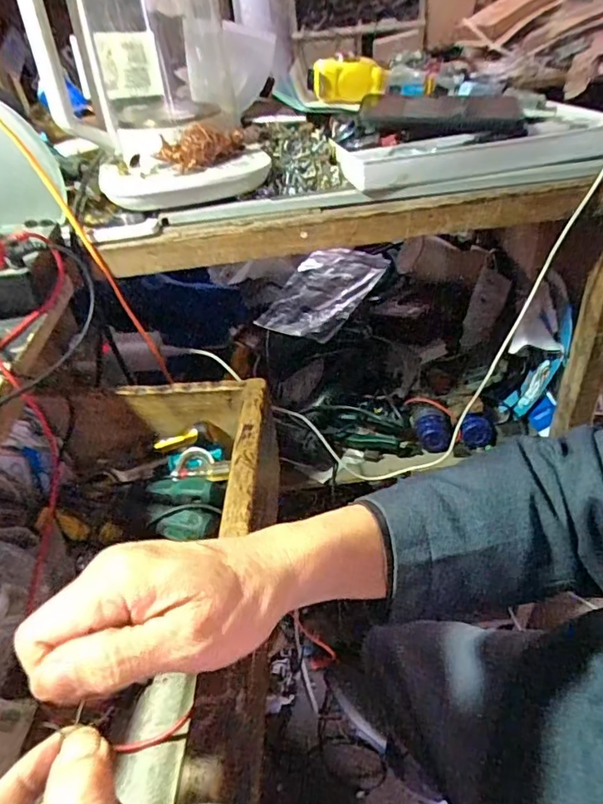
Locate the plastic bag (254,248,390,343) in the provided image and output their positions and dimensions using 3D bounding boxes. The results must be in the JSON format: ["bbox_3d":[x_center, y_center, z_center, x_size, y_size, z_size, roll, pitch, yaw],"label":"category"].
[{"bbox_3d":[0.033,-0.183,0.892,0.135,0.024,0.206,29,70,27],"label":"plastic bag"}]

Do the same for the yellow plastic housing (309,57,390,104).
[{"bbox_3d":[0.050,-0.356,0.590,0.086,0.038,0.038,1,42,5],"label":"yellow plastic housing"}]

